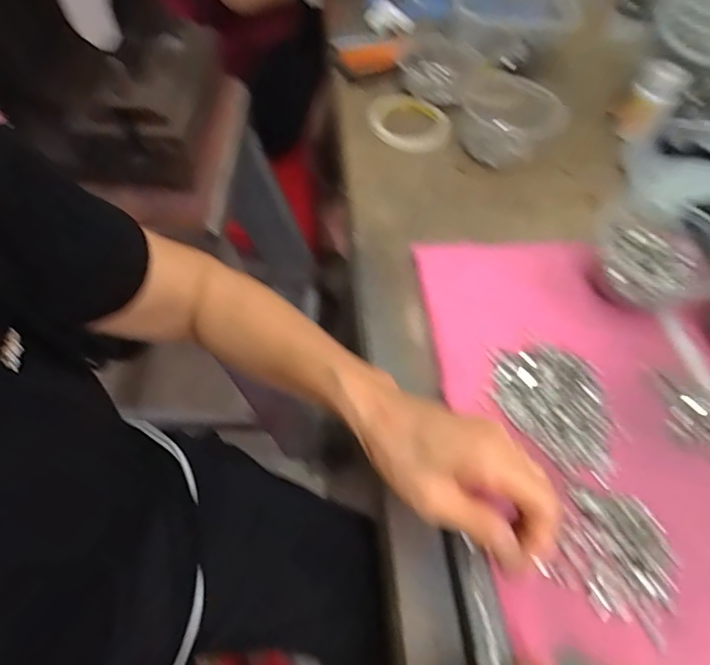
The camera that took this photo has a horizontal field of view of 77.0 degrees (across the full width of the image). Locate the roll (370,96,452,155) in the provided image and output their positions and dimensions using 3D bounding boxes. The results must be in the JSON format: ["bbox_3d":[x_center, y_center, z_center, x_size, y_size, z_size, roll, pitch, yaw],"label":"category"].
[{"bbox_3d":[0.070,-0.279,0.591,0.112,0.020,0.112,2,59,-4],"label":"roll"}]

